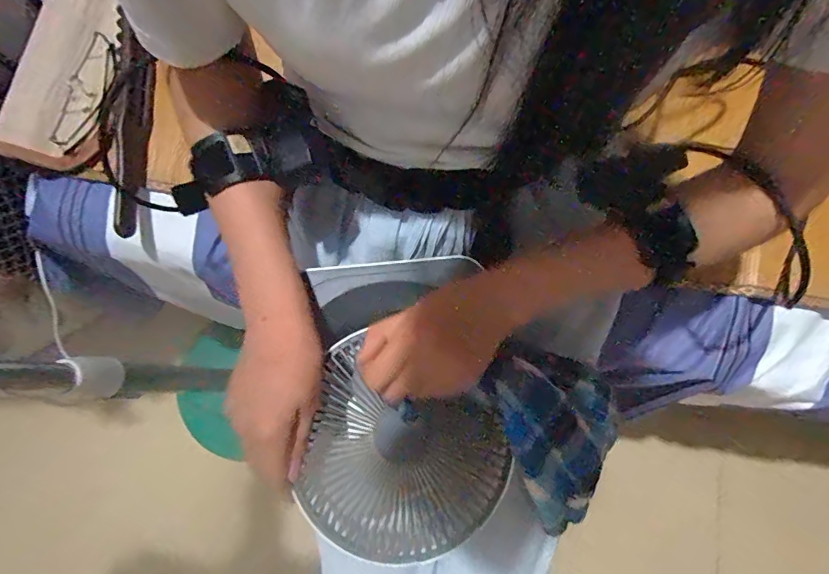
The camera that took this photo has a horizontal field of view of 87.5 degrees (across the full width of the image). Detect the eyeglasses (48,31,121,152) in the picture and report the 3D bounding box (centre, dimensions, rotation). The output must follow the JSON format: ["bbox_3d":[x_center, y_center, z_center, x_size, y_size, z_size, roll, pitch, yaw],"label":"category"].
[{"bbox_3d":[-0.353,-0.210,0.468,0.030,0.029,0.134,7,77,1],"label":"eyeglasses"}]

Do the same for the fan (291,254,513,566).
[{"bbox_3d":[-0.007,0.088,0.339,0.153,0.047,0.224,5,77,1],"label":"fan"}]

